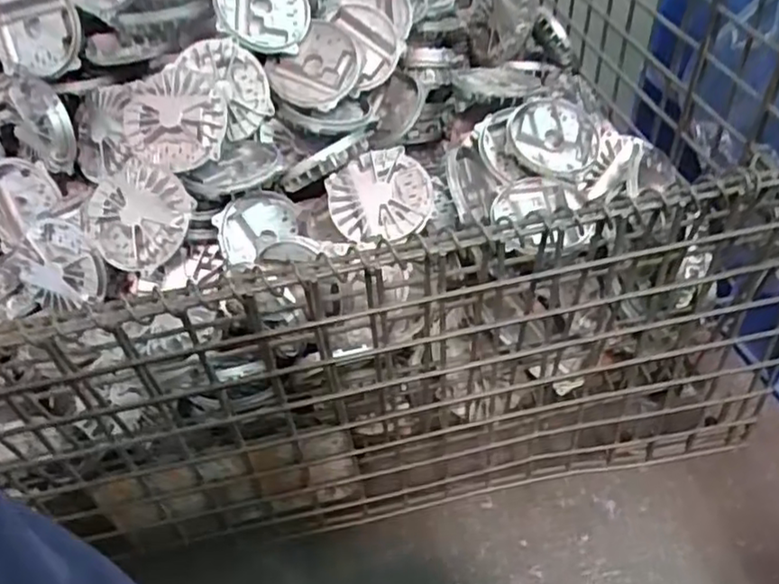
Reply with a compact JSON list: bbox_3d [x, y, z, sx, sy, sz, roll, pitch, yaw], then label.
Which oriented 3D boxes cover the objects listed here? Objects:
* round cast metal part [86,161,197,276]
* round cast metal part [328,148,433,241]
[{"bbox_3d":[-0.262,-0.077,0.687,0.113,0.021,0.104,-2,82,15],"label":"round cast metal part"},{"bbox_3d":[-0.010,-0.097,0.685,0.103,0.027,0.094,-1,73,3],"label":"round cast metal part"}]

